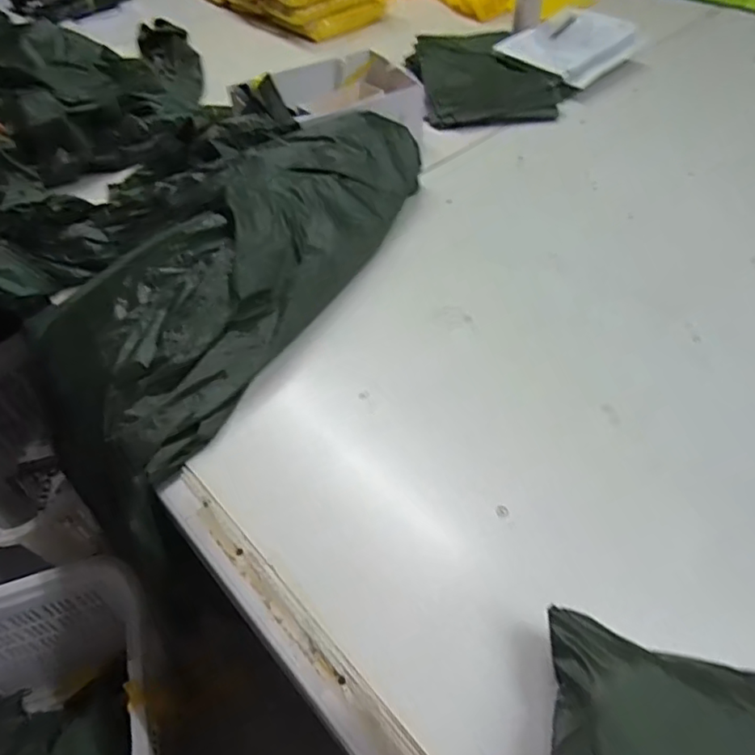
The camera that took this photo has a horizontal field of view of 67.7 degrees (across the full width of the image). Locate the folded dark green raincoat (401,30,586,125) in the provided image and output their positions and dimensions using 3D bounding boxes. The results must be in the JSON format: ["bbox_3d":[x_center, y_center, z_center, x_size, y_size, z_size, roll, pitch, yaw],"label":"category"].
[{"bbox_3d":[0.261,-0.733,1.364,0.344,0.068,0.386,-9,51,-4],"label":"folded dark green raincoat"}]

